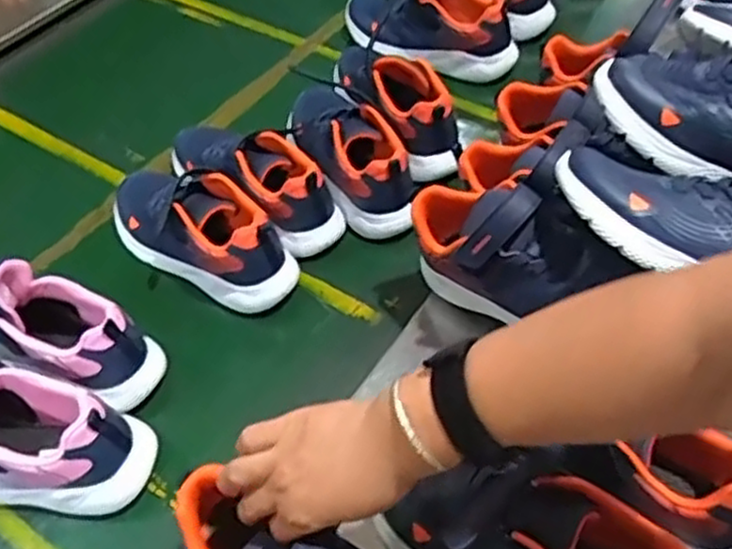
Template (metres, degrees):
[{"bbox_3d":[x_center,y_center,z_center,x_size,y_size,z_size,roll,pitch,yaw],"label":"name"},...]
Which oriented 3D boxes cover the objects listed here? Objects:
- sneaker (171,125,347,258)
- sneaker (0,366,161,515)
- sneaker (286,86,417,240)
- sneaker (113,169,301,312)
[{"bbox_3d":[-0.131,-0.117,0.832,0.248,0.085,0.089,32,61,28],"label":"sneaker"},{"bbox_3d":[-0.311,0.131,0.612,0.241,0.107,0.091,5,51,10],"label":"sneaker"},{"bbox_3d":[-0.019,-0.143,0.849,0.095,0.087,0.251,-27,53,-16],"label":"sneaker"},{"bbox_3d":[-0.182,-0.056,0.777,0.240,0.085,0.091,25,58,24],"label":"sneaker"}]

